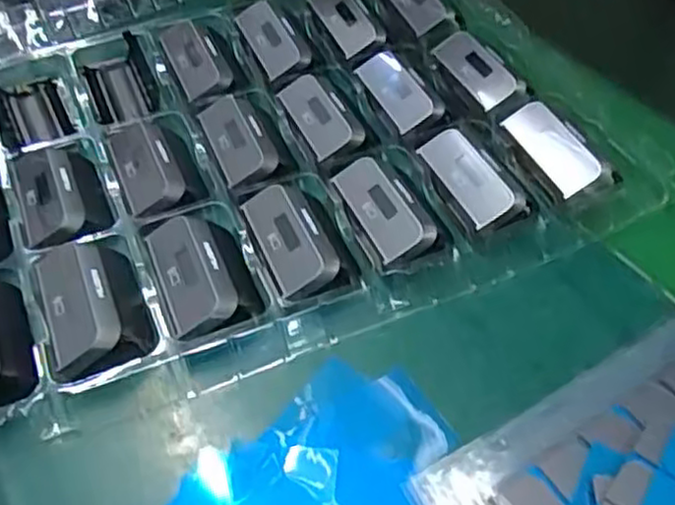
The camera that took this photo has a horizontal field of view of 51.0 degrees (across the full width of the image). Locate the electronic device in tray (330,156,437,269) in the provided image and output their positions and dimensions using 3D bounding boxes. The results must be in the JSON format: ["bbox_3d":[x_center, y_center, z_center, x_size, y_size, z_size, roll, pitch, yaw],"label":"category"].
[{"bbox_3d":[0.027,-0.024,0.405,0.036,0.013,0.076,-34,53,6],"label":"electronic device in tray"}]

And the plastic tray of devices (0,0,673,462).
[{"bbox_3d":[-0.088,-0.062,0.444,0.484,0.036,0.308,-17,51,-16],"label":"plastic tray of devices"}]

